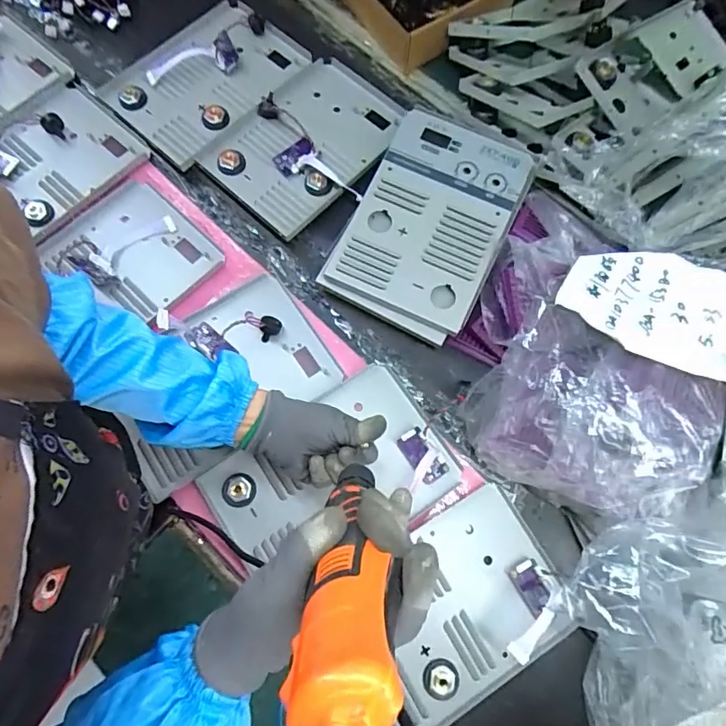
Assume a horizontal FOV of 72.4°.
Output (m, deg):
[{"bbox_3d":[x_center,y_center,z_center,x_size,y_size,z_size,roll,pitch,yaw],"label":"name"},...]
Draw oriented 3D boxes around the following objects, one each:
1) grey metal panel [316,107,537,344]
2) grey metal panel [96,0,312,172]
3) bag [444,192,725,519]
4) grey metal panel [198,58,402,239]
[{"bbox_3d":[0.085,-0.179,0.637,0.183,0.030,0.266,26,79,5],"label":"grey metal panel"},{"bbox_3d":[-0.224,-0.414,0.719,0.183,0.025,0.260,41,79,9],"label":"grey metal panel"},{"bbox_3d":[0.256,-0.017,0.563,0.273,0.150,0.319,29,77,7],"label":"bag"},{"bbox_3d":[-0.076,-0.313,0.701,0.181,0.030,0.262,38,79,9],"label":"grey metal panel"}]

